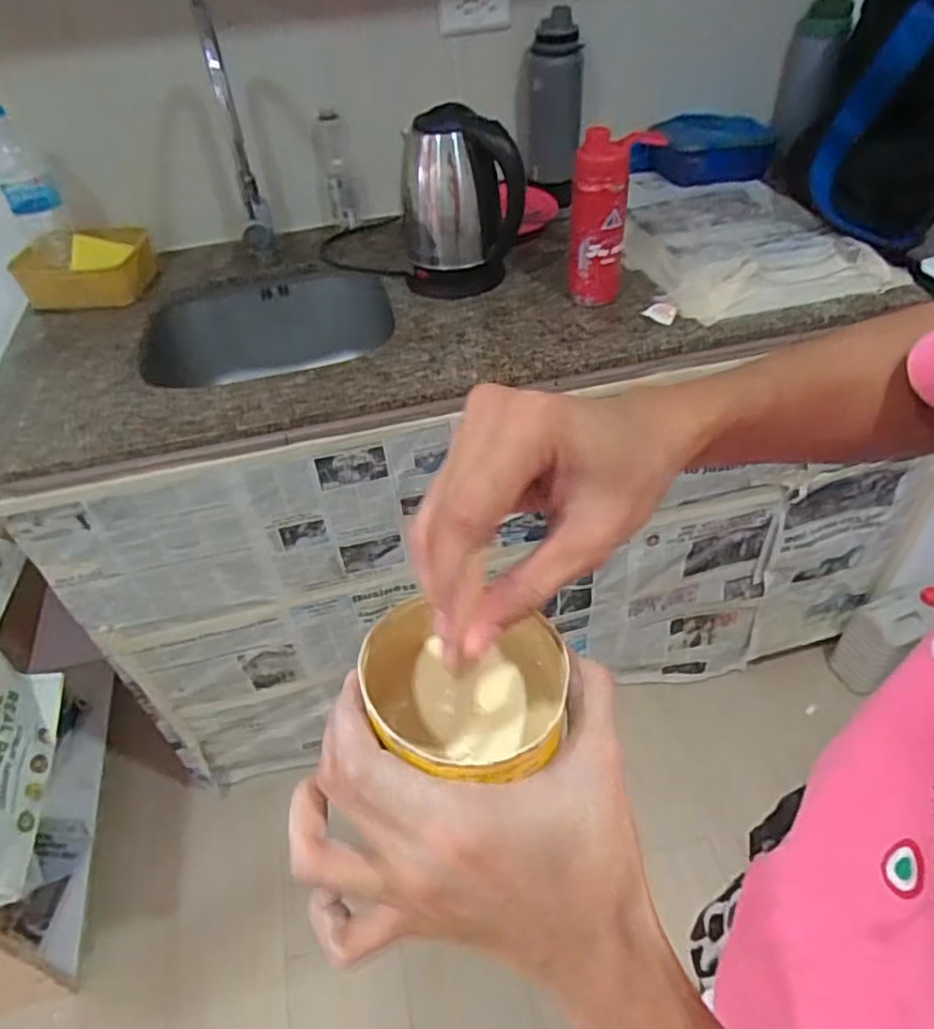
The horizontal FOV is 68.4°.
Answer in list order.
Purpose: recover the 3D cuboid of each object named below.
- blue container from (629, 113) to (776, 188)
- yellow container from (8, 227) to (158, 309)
[{"bbox_3d":[0.453,-0.707,1.335,0.223,0.093,0.204,-21,44,-15],"label":"blue container"},{"bbox_3d":[-0.600,-0.388,1.089,0.203,0.105,0.080,-20,49,-16],"label":"yellow container"}]

